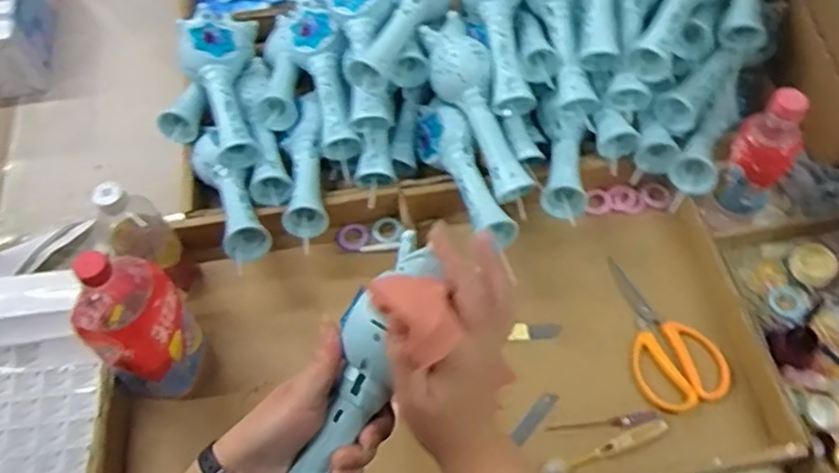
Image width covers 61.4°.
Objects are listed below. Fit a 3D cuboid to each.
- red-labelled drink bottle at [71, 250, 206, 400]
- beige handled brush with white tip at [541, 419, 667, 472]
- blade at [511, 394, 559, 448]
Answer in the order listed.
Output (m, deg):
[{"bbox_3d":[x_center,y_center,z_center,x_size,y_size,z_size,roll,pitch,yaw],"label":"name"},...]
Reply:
[{"bbox_3d":[-0.285,0.085,0.710,0.087,0.219,0.099,37,68,22],"label":"red-labelled drink bottle"},{"bbox_3d":[0.192,0.220,0.730,0.136,0.013,0.021,-19,60,-8],"label":"beige handled brush with white tip"},{"bbox_3d":[0.124,0.194,0.756,0.016,0.004,0.065,39,77,18],"label":"blade"}]

